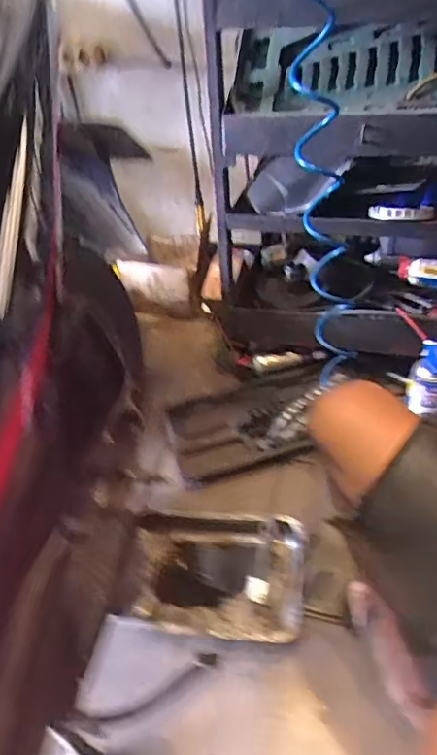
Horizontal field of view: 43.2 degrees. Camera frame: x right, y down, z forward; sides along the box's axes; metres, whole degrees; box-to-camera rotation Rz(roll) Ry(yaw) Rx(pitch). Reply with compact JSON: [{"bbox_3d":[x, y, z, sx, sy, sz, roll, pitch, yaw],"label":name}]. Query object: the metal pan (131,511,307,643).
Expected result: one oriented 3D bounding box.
[{"bbox_3d":[-0.009,0.334,0.921,0.297,0.077,0.217,3,43,10],"label":"metal pan"}]

